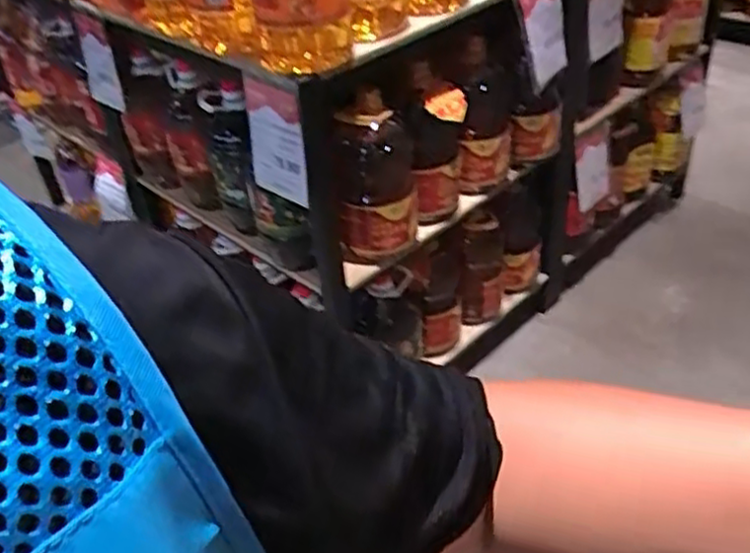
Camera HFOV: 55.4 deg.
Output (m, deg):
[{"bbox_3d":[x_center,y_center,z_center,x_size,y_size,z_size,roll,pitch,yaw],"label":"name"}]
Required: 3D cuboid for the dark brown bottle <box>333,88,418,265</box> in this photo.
[{"bbox_3d":[0.002,-0.179,1.394,0.152,0.339,0.131,-5,37,2],"label":"dark brown bottle"}]

